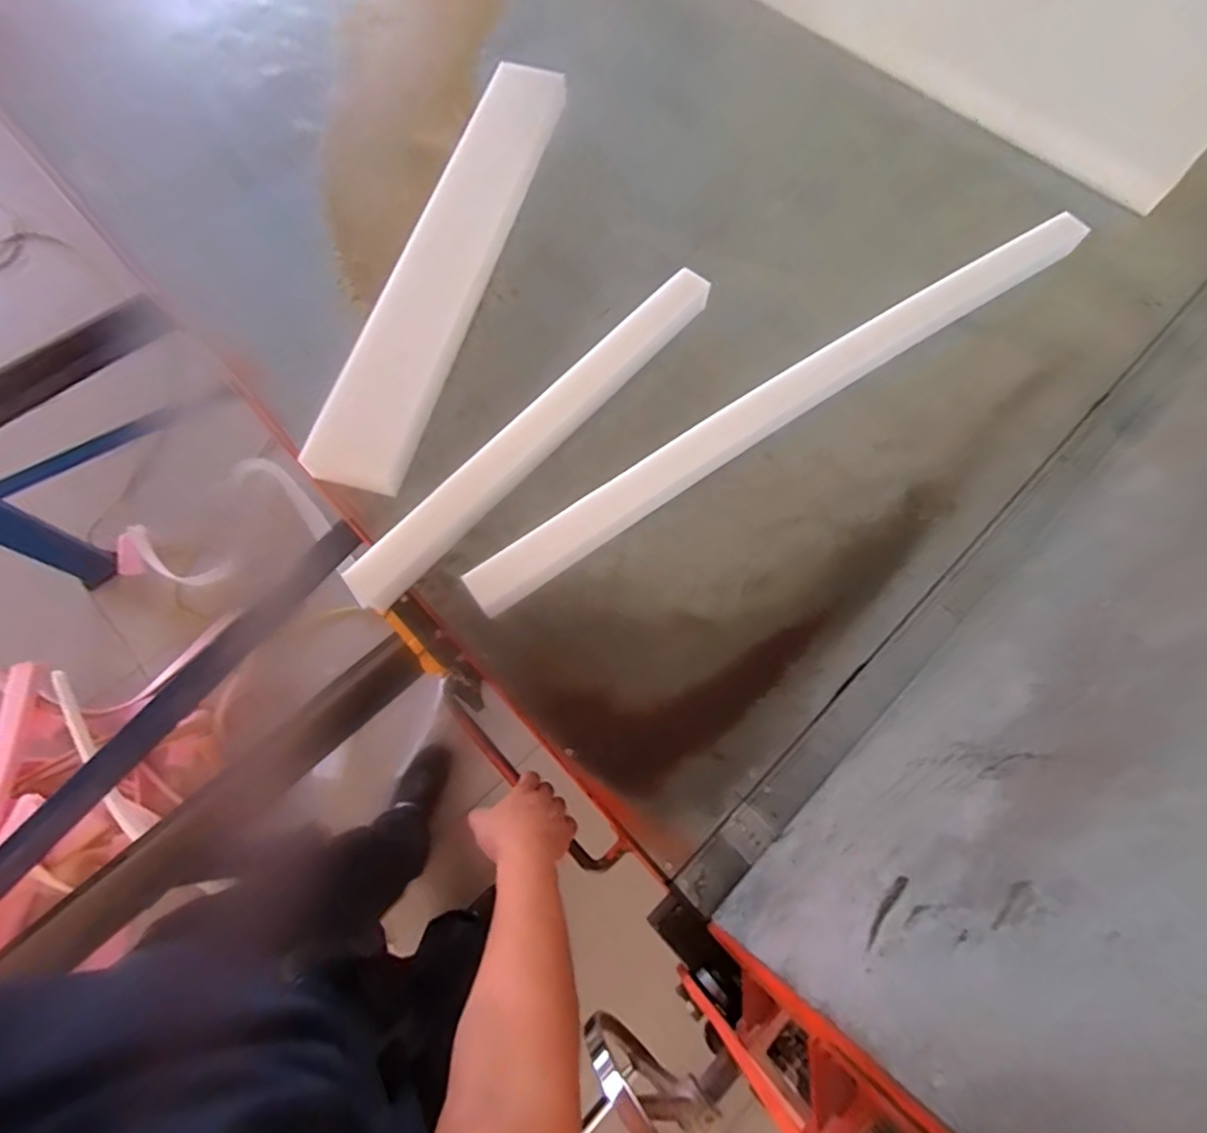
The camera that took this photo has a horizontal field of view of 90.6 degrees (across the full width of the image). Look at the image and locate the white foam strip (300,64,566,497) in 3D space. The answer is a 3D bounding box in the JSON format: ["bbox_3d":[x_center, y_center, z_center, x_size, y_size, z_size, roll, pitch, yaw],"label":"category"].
[{"bbox_3d":[-0.235,-0.515,0.942,0.133,0.060,0.883,15,70,3],"label":"white foam strip"}]

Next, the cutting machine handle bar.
[{"bbox_3d":[-0.094,0.259,0.727,0.290,0.037,0.052,39,73,16],"label":"cutting machine handle bar"}]

